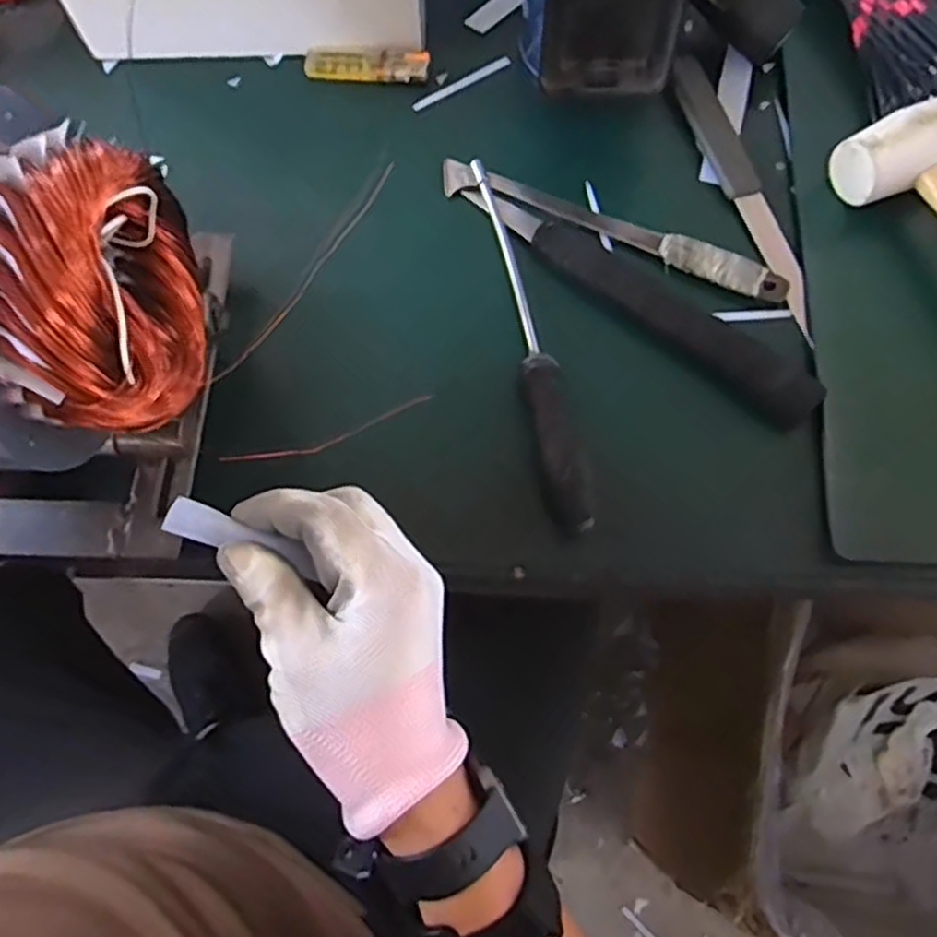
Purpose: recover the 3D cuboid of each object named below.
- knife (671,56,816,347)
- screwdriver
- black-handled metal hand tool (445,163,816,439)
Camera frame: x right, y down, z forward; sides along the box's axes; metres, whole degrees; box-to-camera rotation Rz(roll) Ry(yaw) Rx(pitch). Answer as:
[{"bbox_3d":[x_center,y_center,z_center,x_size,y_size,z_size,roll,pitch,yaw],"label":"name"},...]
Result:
[{"bbox_3d":[0.181,-0.180,0.467,0.027,0.011,0.219,-16,72,-5],"label":"knife"},{"bbox_3d":[0.032,-0.082,0.430,0.024,0.028,0.253,-12,71,-4],"label":"screwdriver"},{"bbox_3d":[0.090,-0.115,0.434,0.267,0.027,0.032,40,76,13],"label":"black-handled metal hand tool"}]

